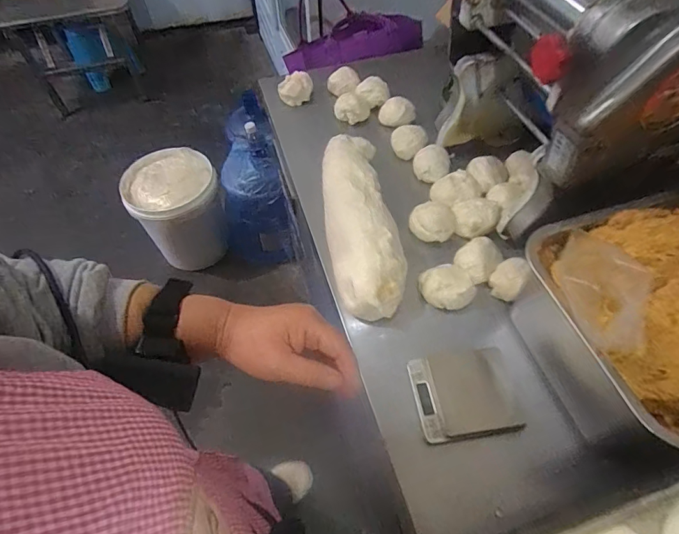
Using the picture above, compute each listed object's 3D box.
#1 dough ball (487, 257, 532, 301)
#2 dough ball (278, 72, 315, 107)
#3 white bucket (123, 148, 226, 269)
[{"bbox_3d":[0.244,0.012,0.603,0.046,0.046,0.060,30,62,20],"label":"dough ball"},{"bbox_3d":[-0.092,-0.380,0.899,0.071,0.045,0.068,-1,56,1],"label":"dough ball"},{"bbox_3d":[-0.551,-0.204,1.482,0.278,0.290,0.305,-1,56,1],"label":"white bucket"}]

